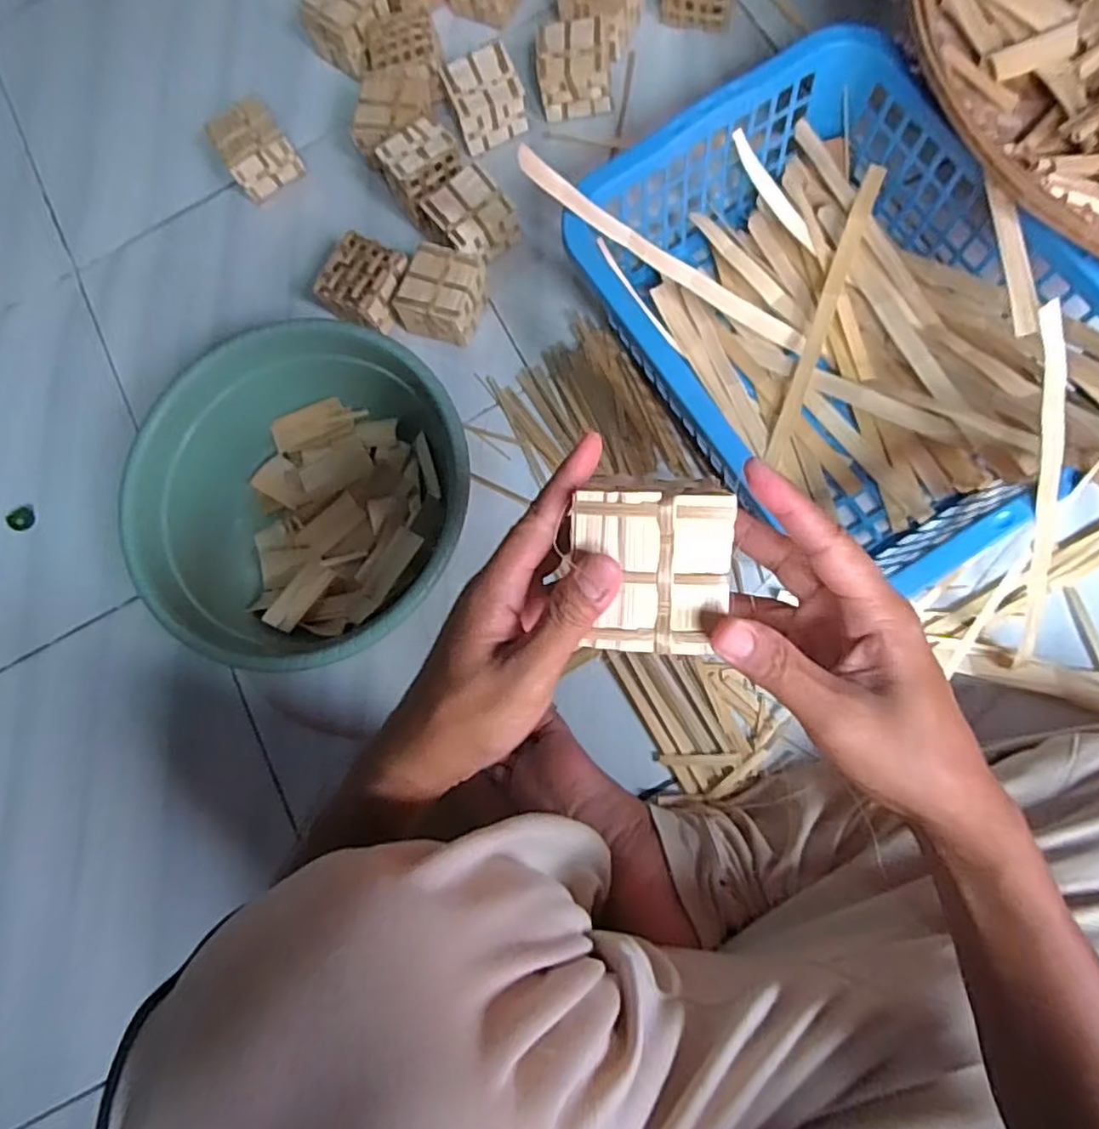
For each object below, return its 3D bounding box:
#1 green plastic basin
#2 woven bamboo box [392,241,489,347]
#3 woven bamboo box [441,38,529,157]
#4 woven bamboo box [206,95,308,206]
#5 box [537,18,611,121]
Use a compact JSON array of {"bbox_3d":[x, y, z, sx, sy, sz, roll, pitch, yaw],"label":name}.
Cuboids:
[{"bbox_3d":[-0.226,-0.067,0.611,0.262,0.114,0.285,-1,82,4],"label":"green plastic basin"},{"bbox_3d":[-0.105,-0.268,0.658,0.079,0.058,0.078,18,85,9],"label":"woven bamboo box"},{"bbox_3d":[-0.067,-0.484,0.686,0.072,0.052,0.070,-22,78,2],"label":"woven bamboo box"},{"bbox_3d":[-0.315,-0.445,0.706,0.068,0.060,0.075,-35,78,-1],"label":"woven bamboo box"},{"bbox_3d":[0.025,-0.510,0.681,0.072,0.056,0.067,-4,79,6],"label":"box"}]

